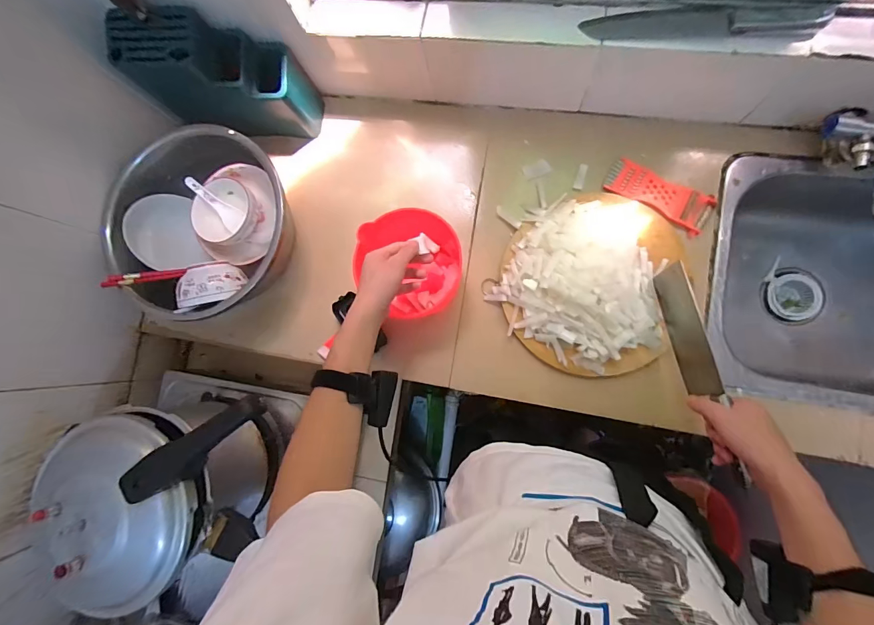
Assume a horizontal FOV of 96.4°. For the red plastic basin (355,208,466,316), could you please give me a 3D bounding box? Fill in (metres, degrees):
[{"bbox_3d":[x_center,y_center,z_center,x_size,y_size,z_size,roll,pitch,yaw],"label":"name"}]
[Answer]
[{"bbox_3d":[-0.041,-0.076,0.628,0.150,0.105,0.160,-1,84,8],"label":"red plastic basin"}]

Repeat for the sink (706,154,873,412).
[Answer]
[{"bbox_3d":[0.653,-0.043,0.668,0.416,0.202,0.385,8,86,9],"label":"sink"}]

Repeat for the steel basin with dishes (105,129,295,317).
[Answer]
[{"bbox_3d":[-0.369,-0.143,0.650,0.274,0.132,0.278,-1,84,8],"label":"steel basin with dishes"}]

